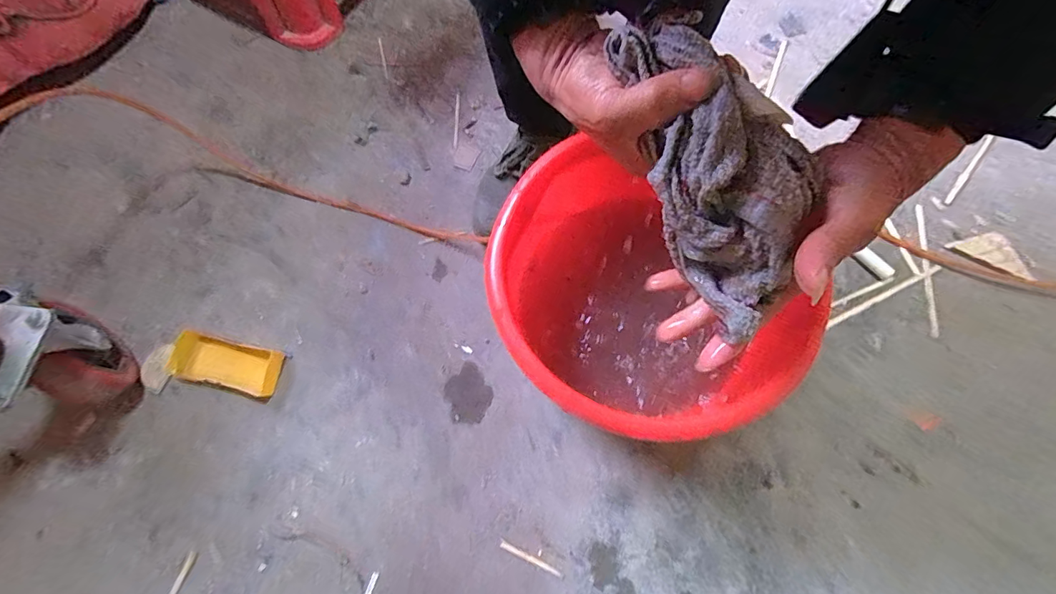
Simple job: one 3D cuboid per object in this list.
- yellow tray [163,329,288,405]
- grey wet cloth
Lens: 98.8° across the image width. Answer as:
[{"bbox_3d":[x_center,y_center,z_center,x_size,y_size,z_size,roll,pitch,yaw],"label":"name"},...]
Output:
[{"bbox_3d":[-0.436,0.097,0.651,0.162,0.026,0.069,12,71,6],"label":"yellow tray"},{"bbox_3d":[0.115,-0.077,0.275,0.078,0.064,0.187,-26,100,-8],"label":"grey wet cloth"}]

